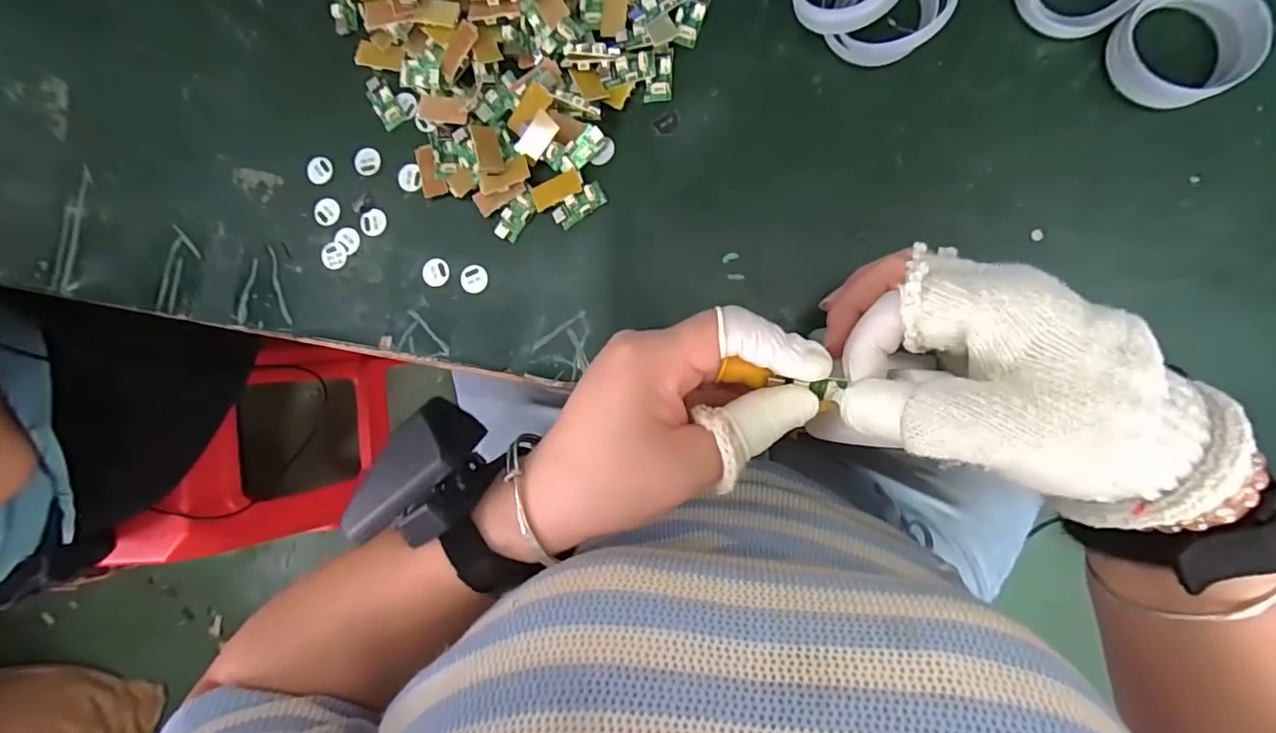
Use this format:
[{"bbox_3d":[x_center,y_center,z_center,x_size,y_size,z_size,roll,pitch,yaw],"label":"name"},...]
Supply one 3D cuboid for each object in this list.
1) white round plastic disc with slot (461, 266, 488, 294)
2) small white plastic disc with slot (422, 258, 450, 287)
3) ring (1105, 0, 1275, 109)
[{"bbox_3d":[-0.099,-0.053,0.332,0.017,0.004,0.016,0,88,8],"label":"white round plastic disc with slot"},{"bbox_3d":[-0.123,-0.057,0.335,0.017,0.004,0.017,0,88,8],"label":"small white plastic disc with slot"},{"bbox_3d":[0.273,-0.161,0.277,0.057,0.023,0.060,0,88,8],"label":"ring"}]

